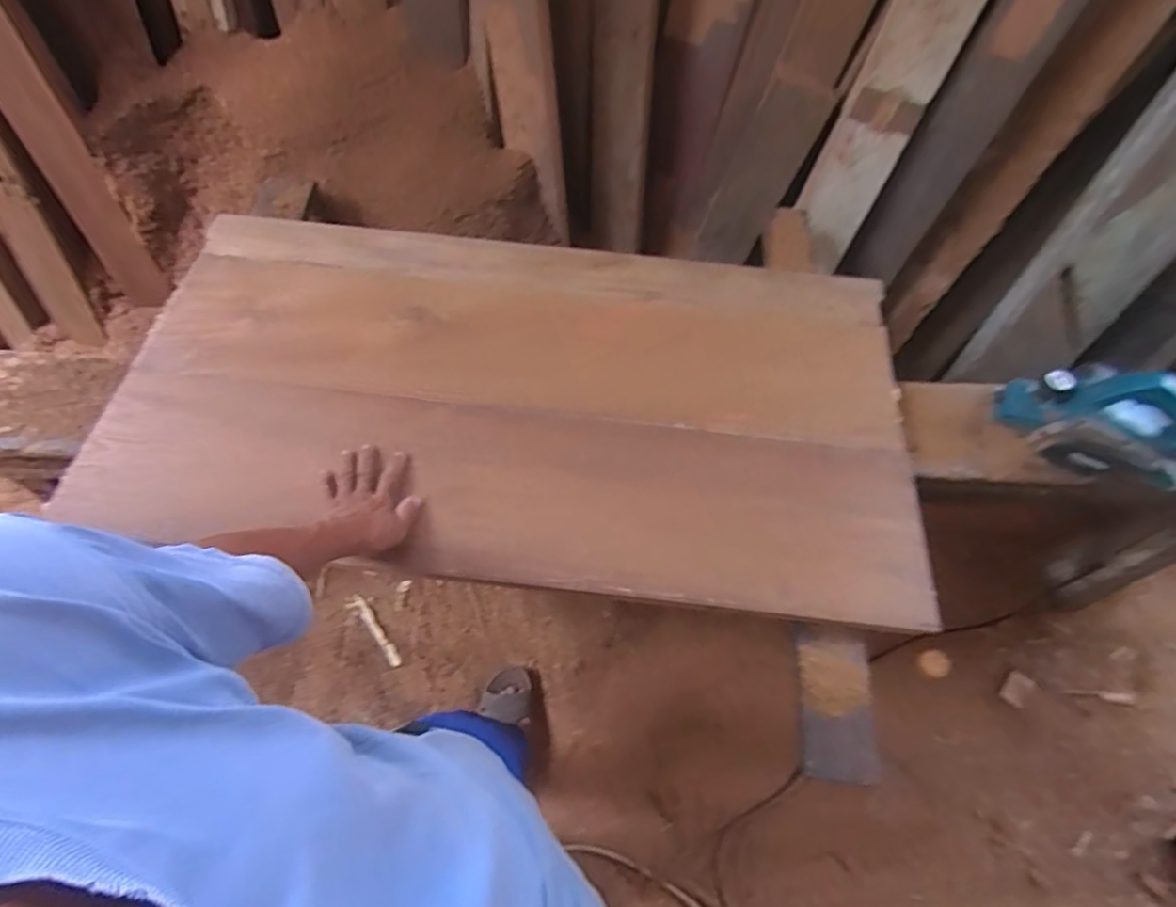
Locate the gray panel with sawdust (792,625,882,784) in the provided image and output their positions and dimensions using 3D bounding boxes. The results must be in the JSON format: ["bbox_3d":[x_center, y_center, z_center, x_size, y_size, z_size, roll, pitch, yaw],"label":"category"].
[{"bbox_3d":[0.298,0.297,0.726,0.085,0.019,0.167,5,64,2],"label":"gray panel with sawdust"}]

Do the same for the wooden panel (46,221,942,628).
[{"bbox_3d":[-0.098,-0.094,0.894,1.121,0.032,0.564,6,62,1],"label":"wooden panel"}]

